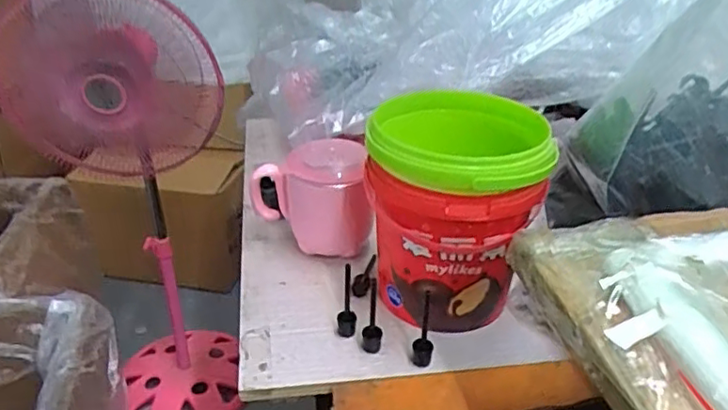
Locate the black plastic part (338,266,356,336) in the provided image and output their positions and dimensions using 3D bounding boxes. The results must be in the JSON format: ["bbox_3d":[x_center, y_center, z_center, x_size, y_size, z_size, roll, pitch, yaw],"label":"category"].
[{"bbox_3d":[-0.013,0.070,0.461,0.013,0.060,0.017,0,30,-3],"label":"black plastic part"}]

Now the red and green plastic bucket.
[{"bbox_3d":[0.067,0.009,0.480,0.127,0.156,0.126,2,30,1],"label":"red and green plastic bucket"}]

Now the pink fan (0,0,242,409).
[{"bbox_3d":[-0.395,0.033,1.153,0.302,0.856,0.255,-3,30,-8],"label":"pink fan"}]

